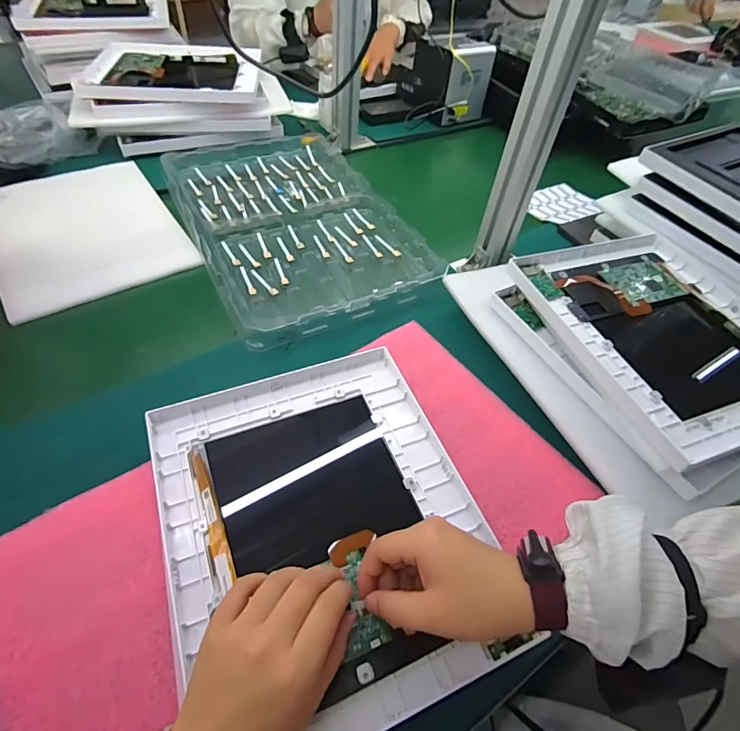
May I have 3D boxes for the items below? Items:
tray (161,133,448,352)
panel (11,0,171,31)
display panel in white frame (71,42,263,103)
[{"bbox_3d":[-0.125,-0.241,0.707,0.304,0.030,0.482,-19,55,-20],"label":"tray"},{"bbox_3d":[-0.635,-0.824,1.019,0.313,0.028,0.237,-13,53,-16],"label":"panel"},{"bbox_3d":[-0.380,-0.580,0.863,0.313,0.021,0.265,-5,51,-10],"label":"display panel in white frame"}]

